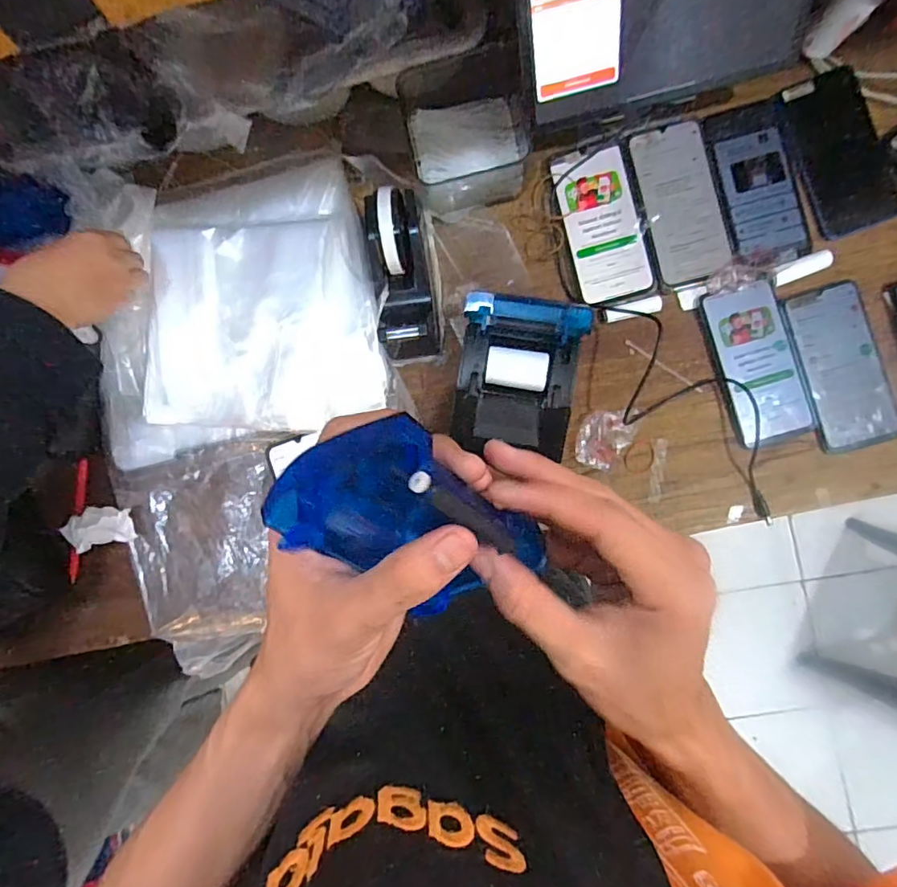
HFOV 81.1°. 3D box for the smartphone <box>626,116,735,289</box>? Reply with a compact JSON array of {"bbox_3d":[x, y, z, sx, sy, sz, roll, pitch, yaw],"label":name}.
[{"bbox_3d":[0.244,-0.251,0.545,0.079,0.010,0.164,-14,87,4],"label":"smartphone"}]

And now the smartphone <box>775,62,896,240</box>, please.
[{"bbox_3d":[0.401,-0.299,0.536,0.080,0.007,0.163,-19,87,4],"label":"smartphone"}]

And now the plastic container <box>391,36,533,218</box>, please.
[{"bbox_3d":[0.021,-0.317,0.530,0.125,0.068,0.138,-8,87,4],"label":"plastic container"}]

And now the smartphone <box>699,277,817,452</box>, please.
[{"bbox_3d":[0.320,-0.081,0.537,0.078,0.015,0.162,-16,87,4],"label":"smartphone"}]

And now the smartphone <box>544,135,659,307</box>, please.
[{"bbox_3d":[0.162,-0.232,0.555,0.085,0.015,0.165,-15,87,4],"label":"smartphone"}]

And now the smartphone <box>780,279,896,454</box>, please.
[{"bbox_3d":[0.403,-0.078,0.538,0.076,0.007,0.166,-17,87,4],"label":"smartphone"}]

